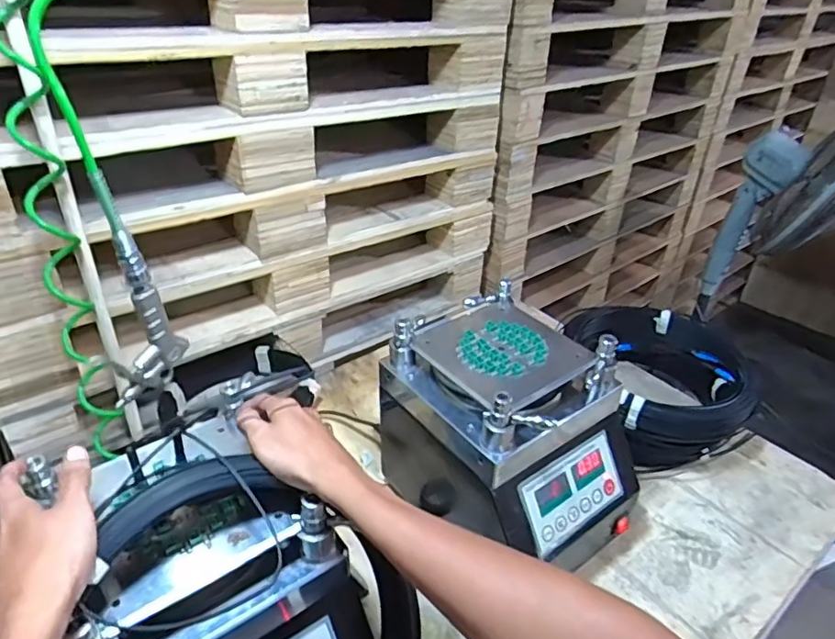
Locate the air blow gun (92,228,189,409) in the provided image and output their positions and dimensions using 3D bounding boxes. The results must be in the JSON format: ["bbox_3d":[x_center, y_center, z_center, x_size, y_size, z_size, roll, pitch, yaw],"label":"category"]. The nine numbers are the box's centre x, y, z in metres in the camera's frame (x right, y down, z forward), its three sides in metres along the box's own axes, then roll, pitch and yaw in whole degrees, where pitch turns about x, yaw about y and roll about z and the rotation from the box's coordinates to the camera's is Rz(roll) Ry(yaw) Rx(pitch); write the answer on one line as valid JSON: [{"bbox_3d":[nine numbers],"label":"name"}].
[{"bbox_3d":[-0.285,-0.001,0.568,0.029,0.169,0.085,15,36,18],"label":"air blow gun"}]

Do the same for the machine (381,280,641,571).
[{"bbox_3d":[0.118,0.147,0.732,0.215,0.251,0.282,-23,41,-32],"label":"machine"}]

